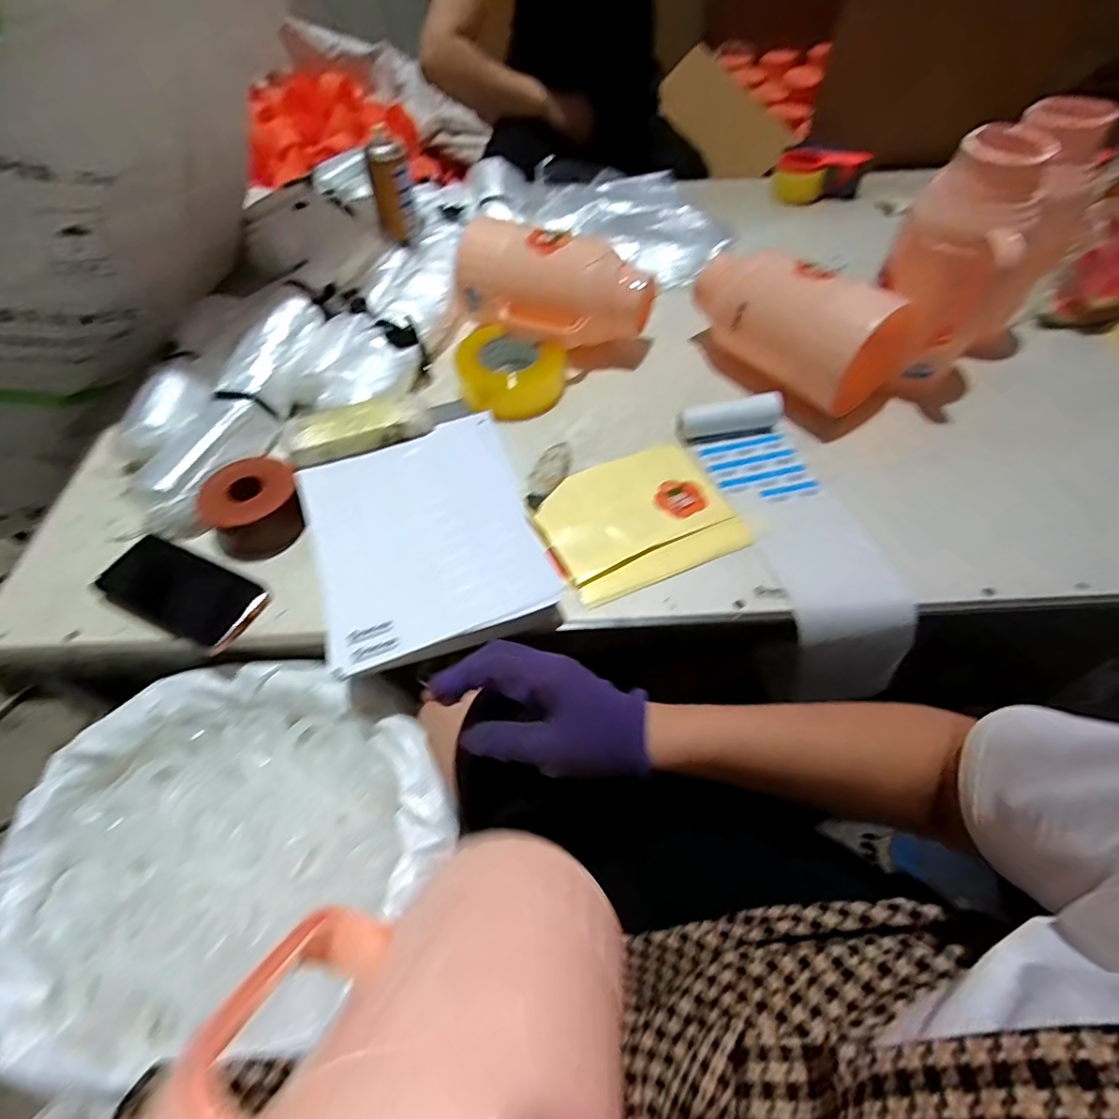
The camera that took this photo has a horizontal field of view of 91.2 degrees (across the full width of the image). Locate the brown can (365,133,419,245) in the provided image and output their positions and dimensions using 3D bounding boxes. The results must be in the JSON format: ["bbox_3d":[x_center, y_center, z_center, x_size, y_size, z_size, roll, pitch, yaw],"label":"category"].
[{"bbox_3d":[-0.255,-0.564,0.835,0.062,0.127,0.056,-14,55,-8],"label":"brown can"}]

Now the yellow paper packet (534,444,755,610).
[{"bbox_3d":[0.080,-0.046,0.588,0.203,0.018,0.159,-20,56,-12],"label":"yellow paper packet"}]

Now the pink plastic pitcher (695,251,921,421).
[{"bbox_3d":[0.291,-0.305,0.697,0.134,0.127,0.254,-36,61,-22],"label":"pink plastic pitcher"}]

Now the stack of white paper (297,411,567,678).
[{"bbox_3d":[-0.131,-0.030,0.544,0.217,0.025,0.247,-18,61,-12],"label":"stack of white paper"}]

